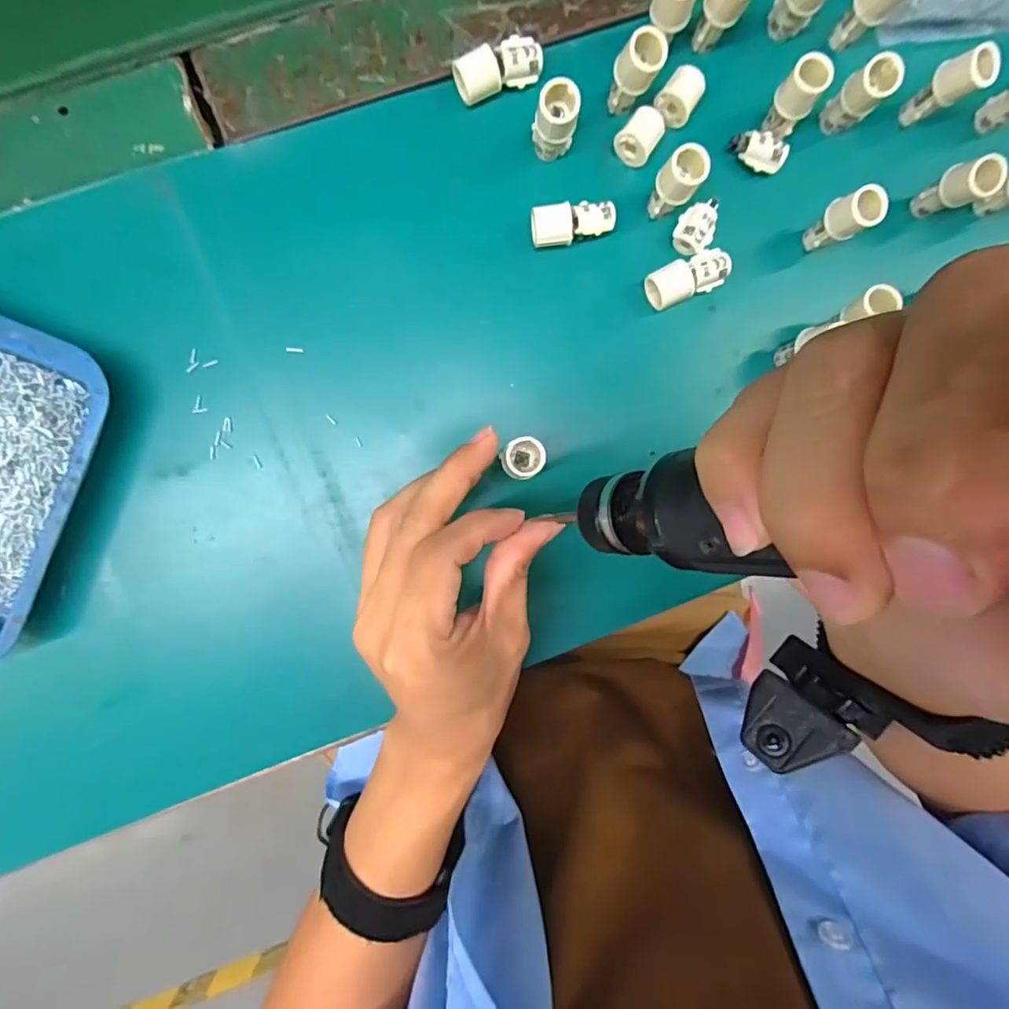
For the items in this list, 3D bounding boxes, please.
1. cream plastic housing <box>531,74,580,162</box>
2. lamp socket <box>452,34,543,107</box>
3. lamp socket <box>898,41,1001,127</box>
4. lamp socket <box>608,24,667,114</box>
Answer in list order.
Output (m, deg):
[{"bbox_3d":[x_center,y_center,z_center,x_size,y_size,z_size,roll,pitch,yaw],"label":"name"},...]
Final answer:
[{"bbox_3d":[0.024,-0.187,0.269,0.020,0.041,0.019,0,92,-6],"label":"cream plastic housing"},{"bbox_3d":[-0.003,-0.220,0.274,0.045,0.015,0.019,-28,94,-4],"label":"lamp socket"},{"bbox_3d":[0.232,-0.219,0.289,0.017,0.051,0.021,-33,95,-4],"label":"lamp socket"},{"bbox_3d":[0.064,-0.214,0.270,0.020,0.041,0.016,27,89,-6],"label":"lamp socket"}]

